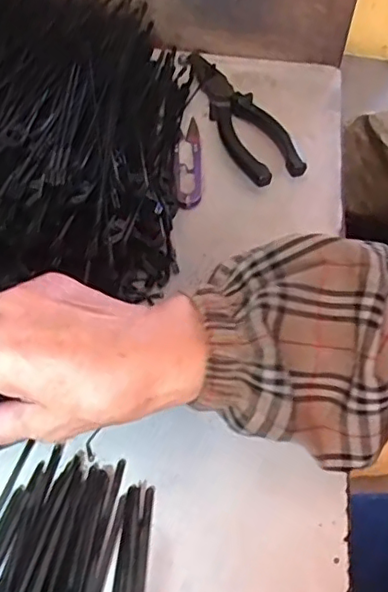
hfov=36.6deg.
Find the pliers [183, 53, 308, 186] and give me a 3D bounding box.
[{"bbox_3d":[0.033,-0.157,0.493,0.050,0.018,0.181,-18,59,-14],"label":"pliers"}]

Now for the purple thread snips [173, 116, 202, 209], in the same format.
[{"bbox_3d":[-0.005,-0.108,0.463,0.021,0.008,0.102,1,56,-2],"label":"purple thread snips"}]

